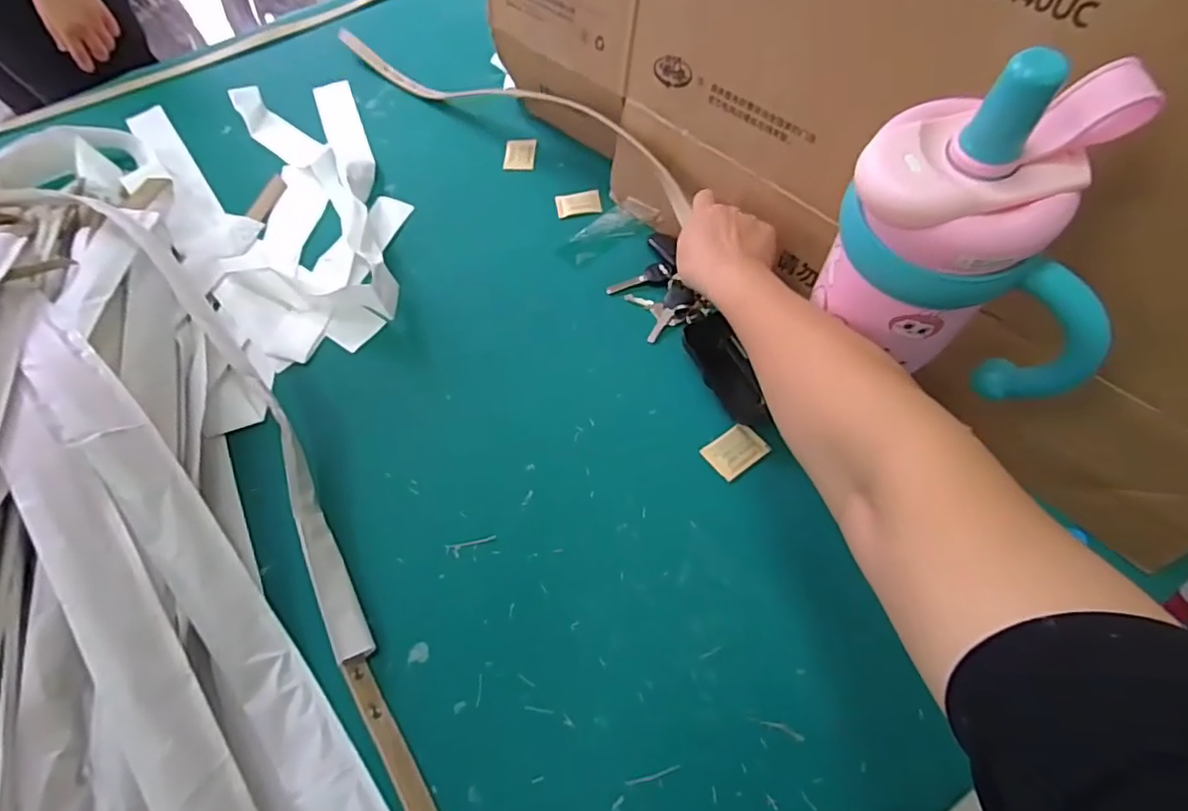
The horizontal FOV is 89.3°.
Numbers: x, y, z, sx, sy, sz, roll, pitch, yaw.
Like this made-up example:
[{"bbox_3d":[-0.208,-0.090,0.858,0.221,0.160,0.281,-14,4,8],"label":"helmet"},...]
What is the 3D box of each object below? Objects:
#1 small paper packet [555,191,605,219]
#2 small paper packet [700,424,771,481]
[{"bbox_3d":[-0.017,-0.225,0.671,0.050,0.004,0.034,-9,59,-1],"label":"small paper packet"},{"bbox_3d":[0.117,0.037,0.494,0.046,0.004,0.036,-33,62,-14],"label":"small paper packet"}]

